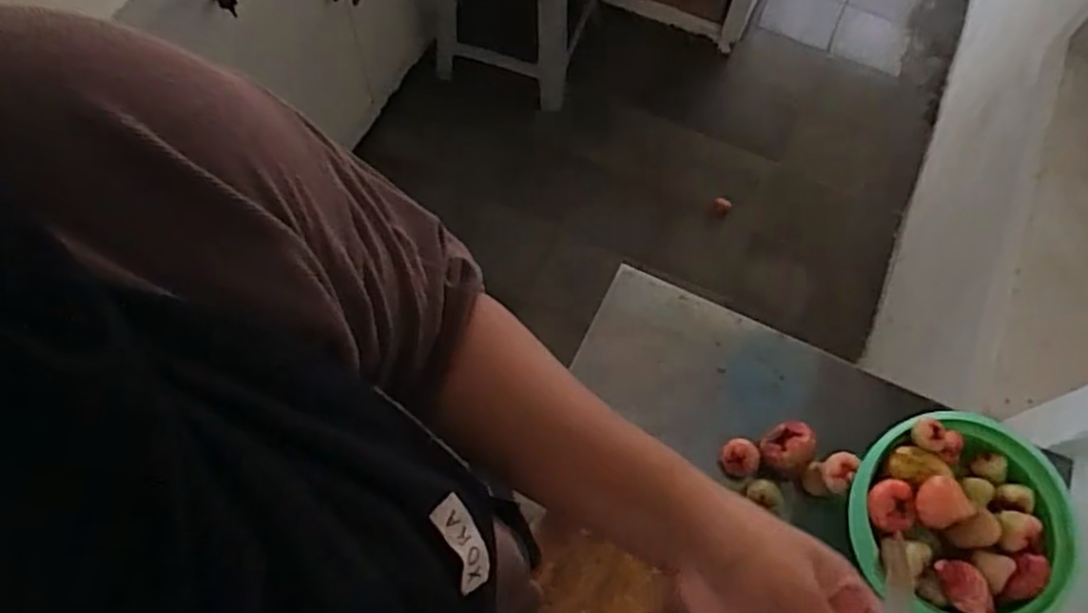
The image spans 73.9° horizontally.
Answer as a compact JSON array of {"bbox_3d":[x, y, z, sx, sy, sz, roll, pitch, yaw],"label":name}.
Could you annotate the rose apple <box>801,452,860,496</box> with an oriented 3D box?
[{"bbox_3d":[0.276,0.163,0.696,0.039,0.052,0.036,1,65,-2],"label":"rose apple"}]

